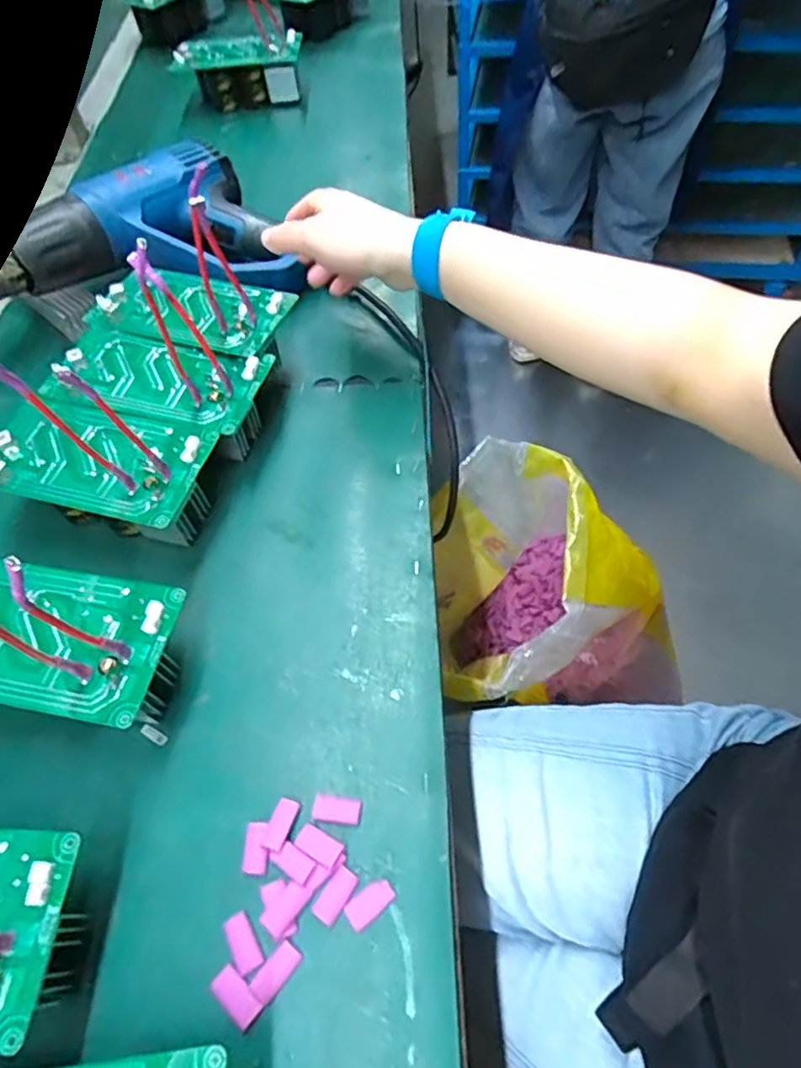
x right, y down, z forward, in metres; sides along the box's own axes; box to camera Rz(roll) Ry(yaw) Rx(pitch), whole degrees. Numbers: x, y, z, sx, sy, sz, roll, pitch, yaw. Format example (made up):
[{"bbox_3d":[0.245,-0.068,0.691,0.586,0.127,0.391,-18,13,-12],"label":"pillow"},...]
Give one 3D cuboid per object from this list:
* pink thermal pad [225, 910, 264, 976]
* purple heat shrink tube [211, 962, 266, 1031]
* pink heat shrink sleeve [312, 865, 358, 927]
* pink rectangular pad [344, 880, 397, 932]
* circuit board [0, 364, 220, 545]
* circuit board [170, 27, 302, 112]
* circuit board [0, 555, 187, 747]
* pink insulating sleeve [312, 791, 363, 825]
[{"bbox_3d":[-0.077,0.201,0.297,0.011,0.005,0.025,-29,60,-13],"label":"pink thermal pad"},{"bbox_3d":[-0.077,0.218,0.285,0.025,0.005,0.013,33,66,23],"label":"purple heat shrink tube"},{"bbox_3d":[-0.033,0.181,0.302,0.012,0.004,0.025,32,66,22],"label":"pink heat shrink sleeve"},{"bbox_3d":[-0.015,0.184,0.300,0.024,0.004,0.013,-36,62,-17],"label":"pink rectangular pad"},{"bbox_3d":[-0.205,-0.066,0.390,0.151,0.140,0.091,12,60,12],"label":"circuit board"},{"bbox_3d":[-0.193,-0.566,0.741,0.141,0.060,0.062,2,58,6],"label":"circuit board"},{"bbox_3d":[-0.202,0.067,0.355,0.152,0.065,0.081,8,59,9],"label":"circuit board"},{"bbox_3d":[-0.034,0.147,0.324,0.026,0.004,0.013,6,59,9],"label":"pink insulating sleeve"}]

